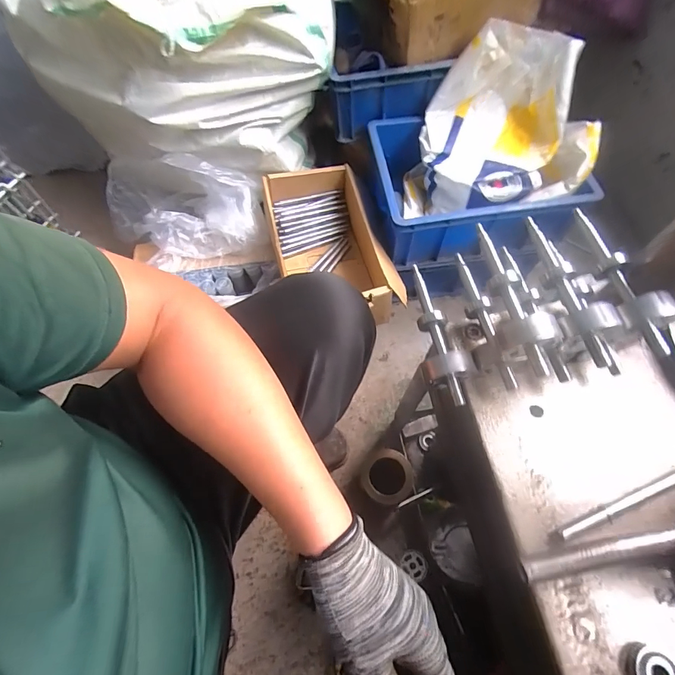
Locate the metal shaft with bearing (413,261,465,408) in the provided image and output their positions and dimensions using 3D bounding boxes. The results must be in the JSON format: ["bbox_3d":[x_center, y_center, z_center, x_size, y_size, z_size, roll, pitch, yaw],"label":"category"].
[{"bbox_3d":[0.097,-0.008,0.399,0.031,0.039,0.154,-8,65,-2],"label":"metal shaft with bearing"}]

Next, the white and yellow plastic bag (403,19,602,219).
[{"bbox_3d":[0.320,-0.406,0.777,0.325,0.237,0.272,7,65,5],"label":"white and yellow plastic bag"}]

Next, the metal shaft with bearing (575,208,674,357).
[{"bbox_3d":[0.256,-0.058,0.354,0.033,0.033,0.153,-14,65,-5],"label":"metal shaft with bearing"}]

